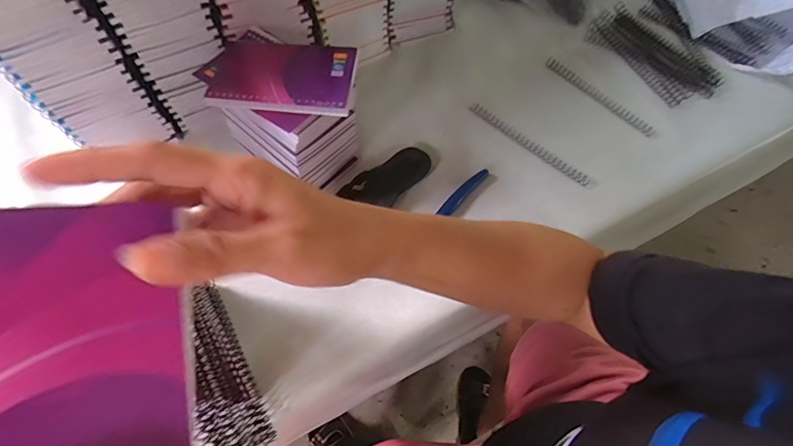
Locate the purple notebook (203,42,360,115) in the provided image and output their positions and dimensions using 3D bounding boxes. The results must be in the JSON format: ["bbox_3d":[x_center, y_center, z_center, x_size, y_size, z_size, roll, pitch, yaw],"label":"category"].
[{"bbox_3d":[-0.109,-0.143,0.425,0.136,0.013,0.090,6,64,2],"label":"purple notebook"}]

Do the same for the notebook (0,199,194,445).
[{"bbox_3d":[-0.119,0.058,0.157,0.081,0.006,0.128,-2,88,-30],"label":"notebook"}]

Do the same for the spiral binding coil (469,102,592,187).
[{"bbox_3d":[0.159,-0.097,0.524,0.165,0.010,0.015,40,70,17],"label":"spiral binding coil"}]

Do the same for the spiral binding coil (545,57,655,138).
[{"bbox_3d":[0.257,-0.163,0.558,0.017,0.016,0.161,-34,69,-16],"label":"spiral binding coil"}]

